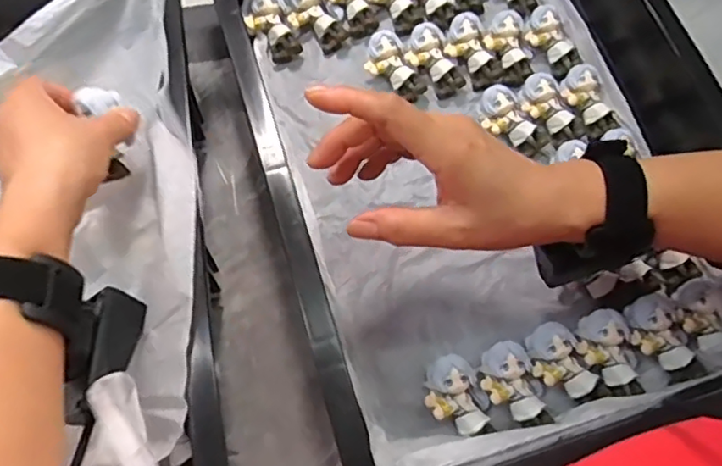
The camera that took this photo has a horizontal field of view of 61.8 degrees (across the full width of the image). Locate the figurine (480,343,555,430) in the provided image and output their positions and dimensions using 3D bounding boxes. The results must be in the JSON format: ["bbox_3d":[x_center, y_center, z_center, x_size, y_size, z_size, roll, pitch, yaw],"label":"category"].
[{"bbox_3d":[0.104,0.105,0.411,0.036,0.025,0.059,-31,73,-12],"label":"figurine"}]

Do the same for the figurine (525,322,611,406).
[{"bbox_3d":[0.138,0.093,0.417,0.034,0.026,0.060,-33,74,-13],"label":"figurine"}]

